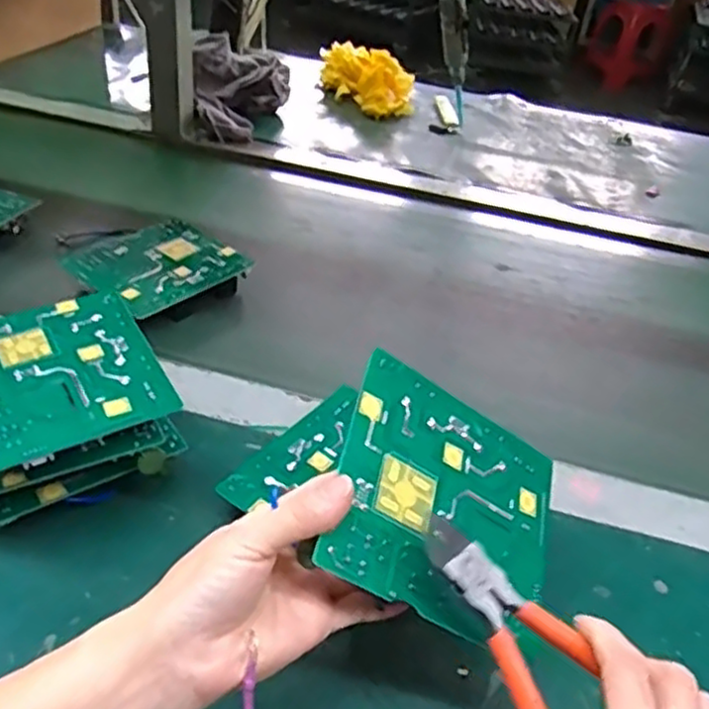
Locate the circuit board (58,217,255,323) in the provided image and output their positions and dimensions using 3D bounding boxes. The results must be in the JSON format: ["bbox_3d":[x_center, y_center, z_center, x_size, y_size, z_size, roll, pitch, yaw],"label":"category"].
[{"bbox_3d":[-0.176,-0.077,0.638,0.114,0.028,0.131,30,43,26],"label":"circuit board"}]

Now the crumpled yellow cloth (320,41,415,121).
[{"bbox_3d":[0.023,-0.432,1.093,0.097,0.068,0.166,-18,45,-29],"label":"crumpled yellow cloth"}]

